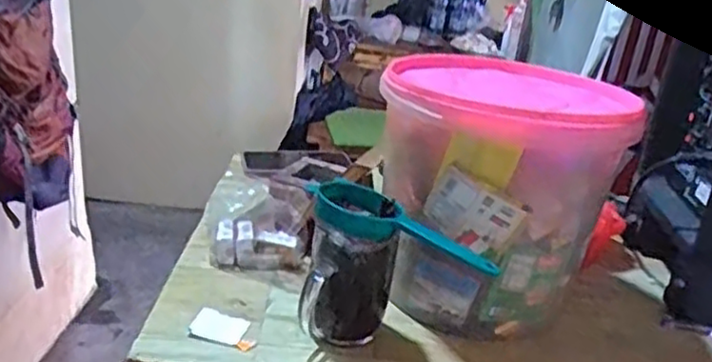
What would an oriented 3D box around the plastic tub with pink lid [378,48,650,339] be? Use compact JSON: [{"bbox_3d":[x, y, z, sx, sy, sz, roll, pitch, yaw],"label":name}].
[{"bbox_3d":[0.149,0.003,0.762,0.235,0.229,0.246,10,24,11],"label":"plastic tub with pink lid"}]

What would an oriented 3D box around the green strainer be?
[{"bbox_3d":[0.047,0.044,0.666,0.192,0.032,0.075,23,20,-11],"label":"green strainer"}]

